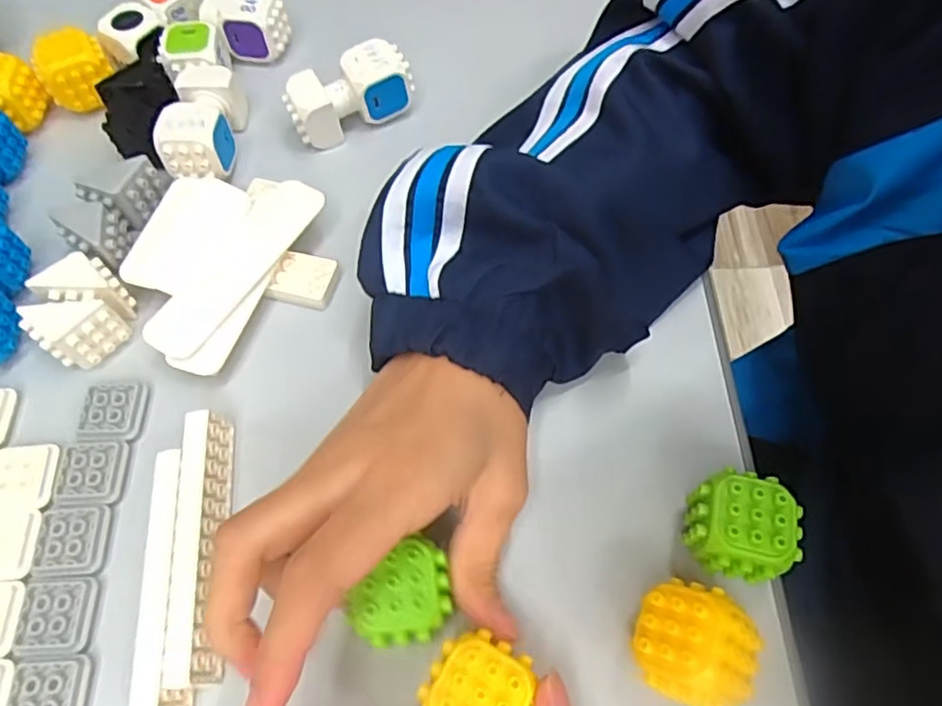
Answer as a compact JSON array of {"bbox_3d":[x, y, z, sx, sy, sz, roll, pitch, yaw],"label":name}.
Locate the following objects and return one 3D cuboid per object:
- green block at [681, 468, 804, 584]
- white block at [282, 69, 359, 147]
[{"bbox_3d":[0.101,0.069,0.245,0.035,0.039,0.037,13,63,5],"label":"green block"},{"bbox_3d":[-0.084,-0.134,0.353,0.026,0.034,0.032,40,68,18],"label":"white block"}]

